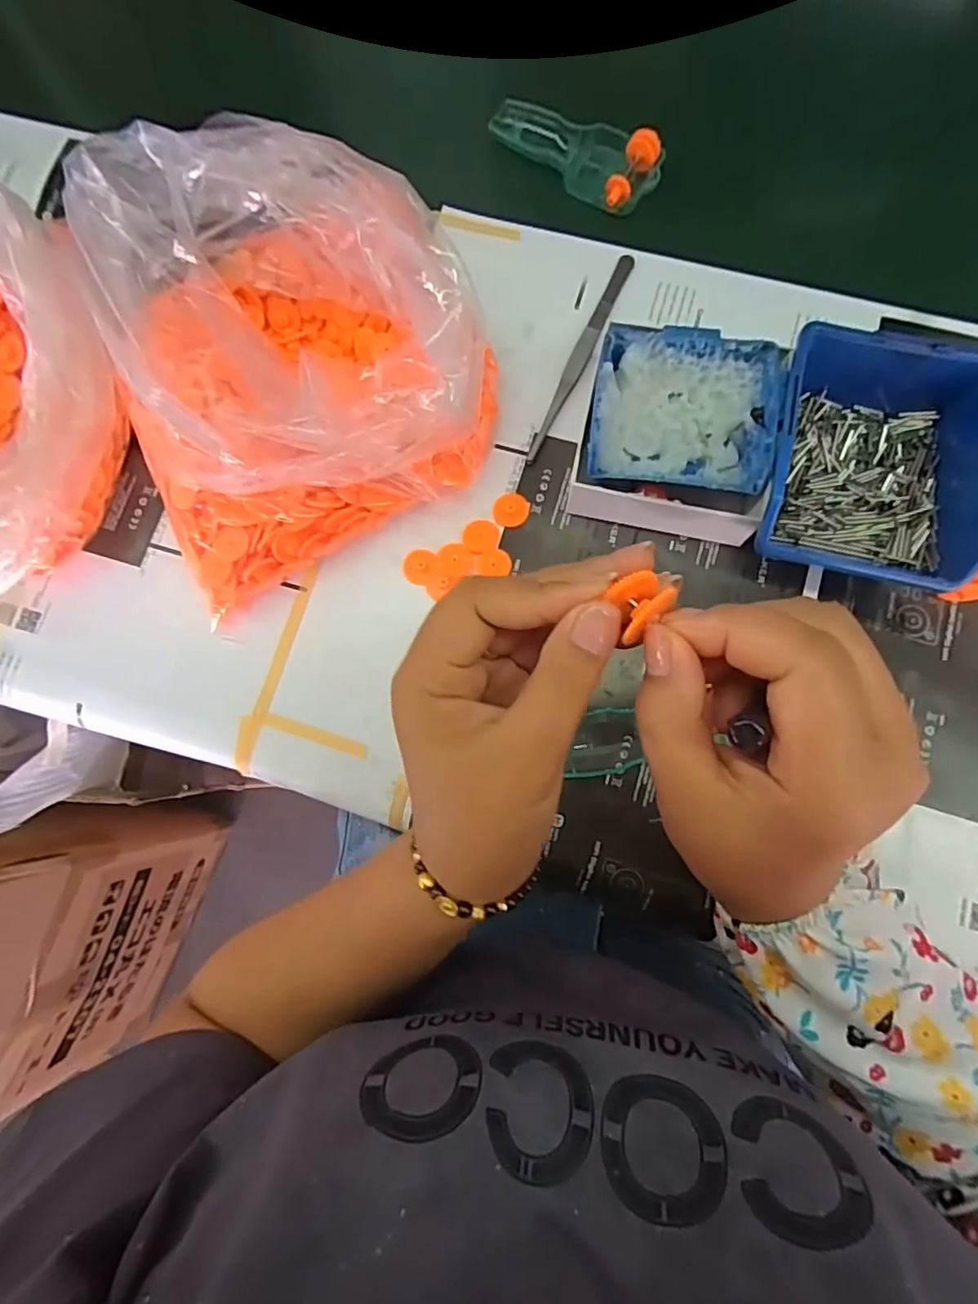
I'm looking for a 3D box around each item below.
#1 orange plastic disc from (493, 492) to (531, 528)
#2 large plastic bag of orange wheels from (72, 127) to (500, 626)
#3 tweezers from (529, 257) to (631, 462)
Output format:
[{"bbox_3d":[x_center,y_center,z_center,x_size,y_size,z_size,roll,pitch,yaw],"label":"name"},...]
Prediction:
[{"bbox_3d":[0.014,-0.088,0.361,0.022,0.004,0.022,-1,79,3],"label":"orange plastic disc"},{"bbox_3d":[-0.123,-0.179,0.335,0.212,0.086,0.234,-28,79,-3],"label":"large plastic bag of orange wheels"},{"bbox_3d":[0.059,-0.190,0.369,0.011,0.012,0.154,24,81,7],"label":"tweezers"}]

